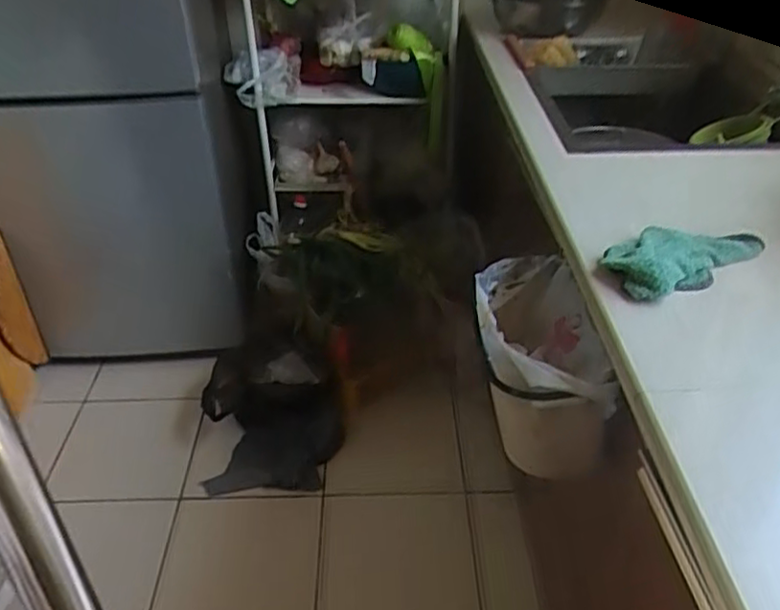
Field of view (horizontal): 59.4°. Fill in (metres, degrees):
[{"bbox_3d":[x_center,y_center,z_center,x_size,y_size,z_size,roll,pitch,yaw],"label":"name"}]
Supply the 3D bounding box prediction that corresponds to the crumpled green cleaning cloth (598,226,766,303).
[{"bbox_3d":[0.330,-0.062,0.768,0.196,0.029,0.091,-24,42,-28],"label":"crumpled green cleaning cloth"}]

